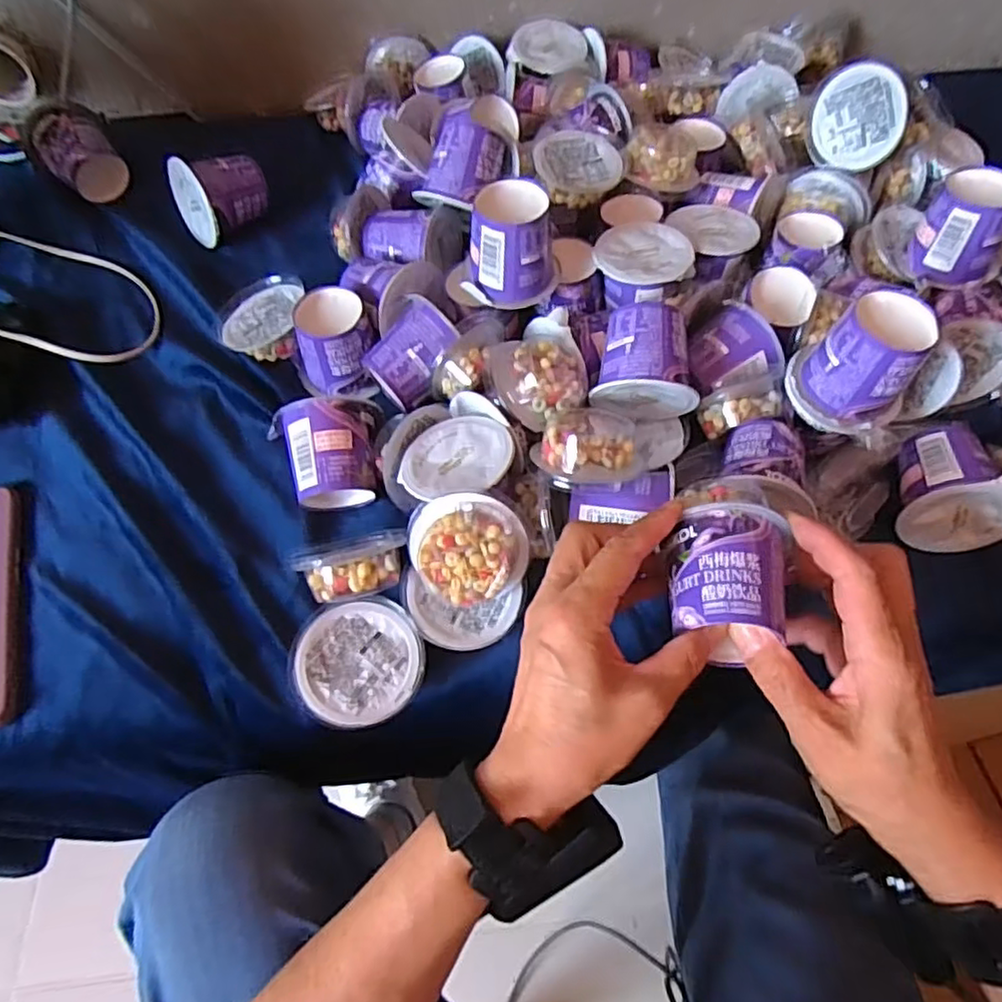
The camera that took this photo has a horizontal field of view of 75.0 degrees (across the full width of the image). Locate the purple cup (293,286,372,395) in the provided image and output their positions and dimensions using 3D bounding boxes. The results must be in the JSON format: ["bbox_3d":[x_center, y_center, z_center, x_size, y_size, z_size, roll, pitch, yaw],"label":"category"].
[{"bbox_3d":[-0.116,-0.112,0.474,0.055,0.052,0.069,-12,63,-10],"label":"purple cup"}]

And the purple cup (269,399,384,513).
[{"bbox_3d":[-0.105,-0.028,0.423,0.070,0.053,0.066,-17,64,-13],"label":"purple cup"}]

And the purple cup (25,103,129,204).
[{"bbox_3d":[-0.370,-0.303,0.572,0.063,0.054,0.072,-32,68,-19],"label":"purple cup"}]

